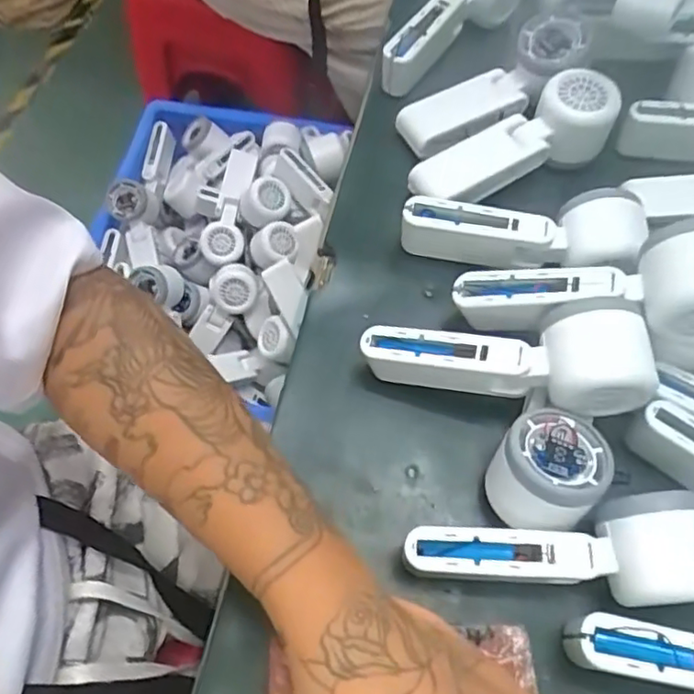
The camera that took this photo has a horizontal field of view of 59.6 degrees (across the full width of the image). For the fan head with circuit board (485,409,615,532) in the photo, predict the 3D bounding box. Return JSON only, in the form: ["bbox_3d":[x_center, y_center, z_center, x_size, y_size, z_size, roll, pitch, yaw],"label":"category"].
[{"bbox_3d":[0.113,0.070,0.344,0.058,0.049,0.065,22,66,9],"label":"fan head with circuit board"}]

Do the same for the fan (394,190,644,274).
[{"bbox_3d":[0.121,-0.076,0.423,0.166,0.054,0.044,4,64,1],"label":"fan"}]

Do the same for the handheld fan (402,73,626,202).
[{"bbox_3d":[0.119,-0.148,0.445,0.151,0.054,0.052,-25,67,-13],"label":"handheld fan"}]

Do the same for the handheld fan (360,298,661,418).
[{"bbox_3d":[0.094,0.006,0.368,0.165,0.057,0.051,3,52,23],"label":"handheld fan"}]

